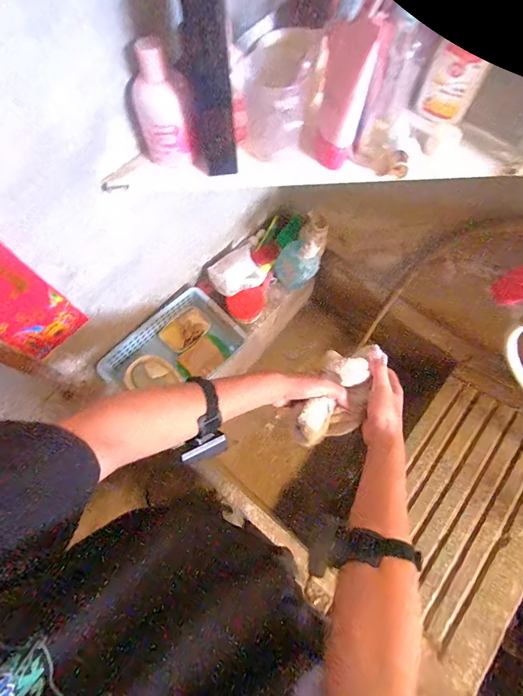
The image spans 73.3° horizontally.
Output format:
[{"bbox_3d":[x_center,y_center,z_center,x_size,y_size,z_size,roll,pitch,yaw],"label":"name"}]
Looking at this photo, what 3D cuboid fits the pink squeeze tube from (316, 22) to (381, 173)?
[{"bbox_3d":[0.085,-0.258,0.375,0.045,0.148,0.029,15,72,4],"label":"pink squeeze tube"}]

